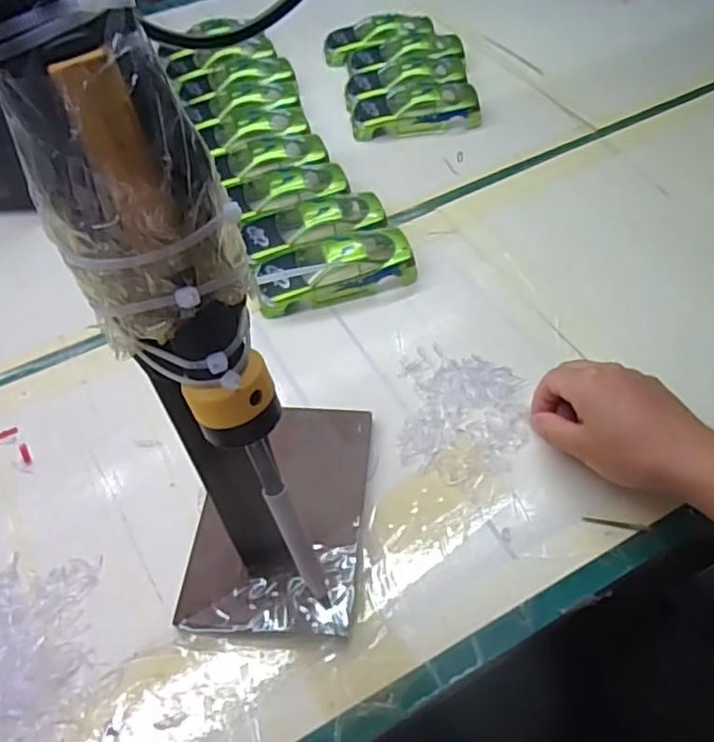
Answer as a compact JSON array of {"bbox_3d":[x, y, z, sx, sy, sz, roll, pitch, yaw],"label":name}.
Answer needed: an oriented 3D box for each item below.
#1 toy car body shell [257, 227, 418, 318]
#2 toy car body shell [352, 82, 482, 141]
[{"bbox_3d":[-0.018,-0.085,0.516,0.126,0.037,0.053,-13,53,-6],"label":"toy car body shell"},{"bbox_3d":[0.060,-0.266,0.647,0.126,0.030,0.053,-5,53,0],"label":"toy car body shell"}]

